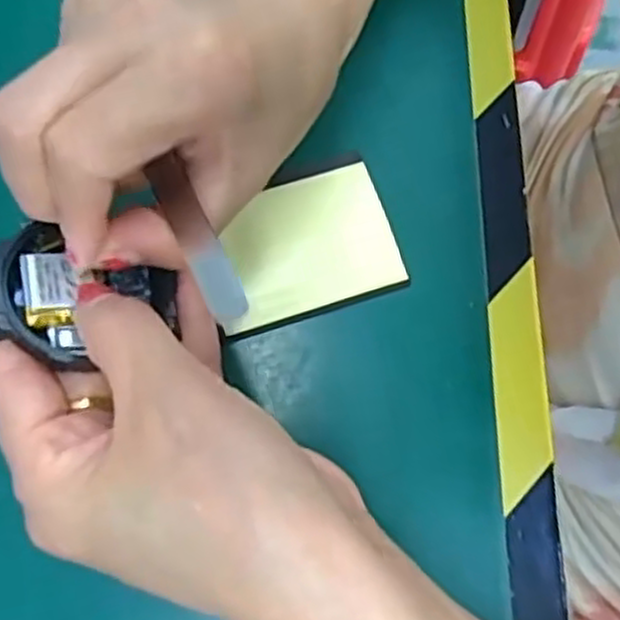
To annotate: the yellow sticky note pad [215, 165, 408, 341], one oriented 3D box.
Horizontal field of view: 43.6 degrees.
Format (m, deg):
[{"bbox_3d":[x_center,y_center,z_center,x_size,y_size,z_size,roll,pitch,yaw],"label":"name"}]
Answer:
[{"bbox_3d":[-0.002,-0.025,0.289,0.066,0.004,0.051,-18,75,-5],"label":"yellow sticky note pad"}]

